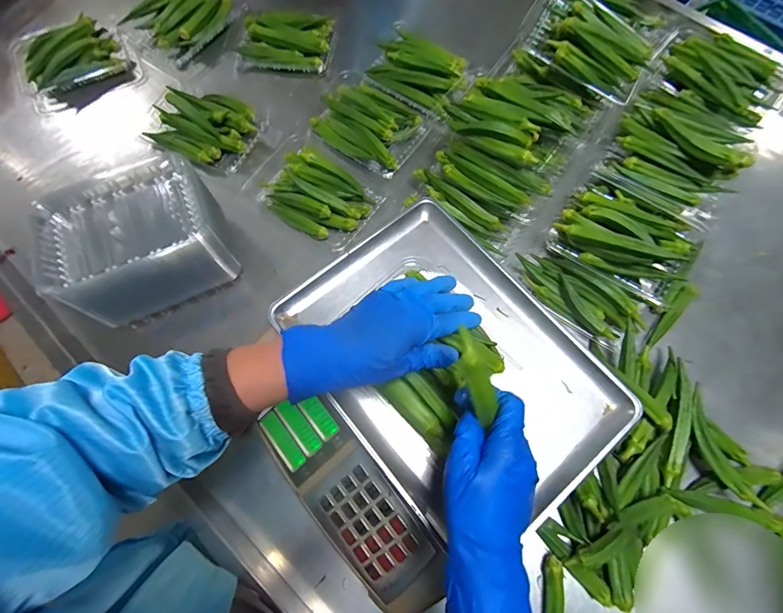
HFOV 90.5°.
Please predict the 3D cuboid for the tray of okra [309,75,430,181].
[{"bbox_3d":[-0.033,-0.310,0.648,0.178,0.047,0.148,36,75,12],"label":"tray of okra"}]

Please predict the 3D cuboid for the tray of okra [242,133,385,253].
[{"bbox_3d":[-0.120,-0.184,0.606,0.194,0.044,0.137,39,76,13],"label":"tray of okra"}]

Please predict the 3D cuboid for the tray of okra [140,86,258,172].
[{"bbox_3d":[-0.316,-0.309,0.657,0.178,0.053,0.137,20,73,7],"label":"tray of okra"}]

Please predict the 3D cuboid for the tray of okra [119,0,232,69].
[{"bbox_3d":[-0.389,-0.541,0.735,0.149,0.048,0.173,43,77,13],"label":"tray of okra"}]

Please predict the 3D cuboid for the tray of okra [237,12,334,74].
[{"bbox_3d":[-0.193,-0.487,0.711,0.184,0.044,0.120,9,72,4],"label":"tray of okra"}]

